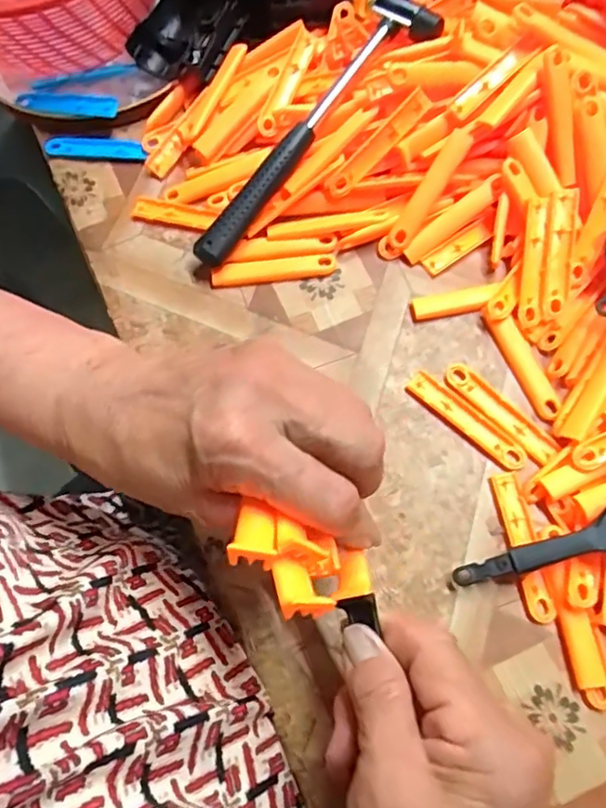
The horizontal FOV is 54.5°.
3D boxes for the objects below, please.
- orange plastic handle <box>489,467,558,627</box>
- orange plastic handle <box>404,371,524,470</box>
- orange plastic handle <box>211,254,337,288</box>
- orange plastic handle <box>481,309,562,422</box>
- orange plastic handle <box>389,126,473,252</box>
[{"bbox_3d":[0.115,0.073,0.305,0.015,0.005,0.076,-10,72,-1],"label":"orange plastic handle"},{"bbox_3d":[0.092,0.009,0.329,0.074,0.004,0.015,39,78,13],"label":"orange plastic handle"},{"bbox_3d":[-0.018,-0.084,0.362,0.076,0.006,0.014,-7,72,0],"label":"orange plastic handle"},{"bbox_3d":[0.127,-0.025,0.339,0.015,0.007,0.072,-23,73,-5],"label":"orange plastic handle"},{"bbox_3d":[0.078,-0.130,0.362,0.016,0.015,0.077,35,99,12],"label":"orange plastic handle"}]

